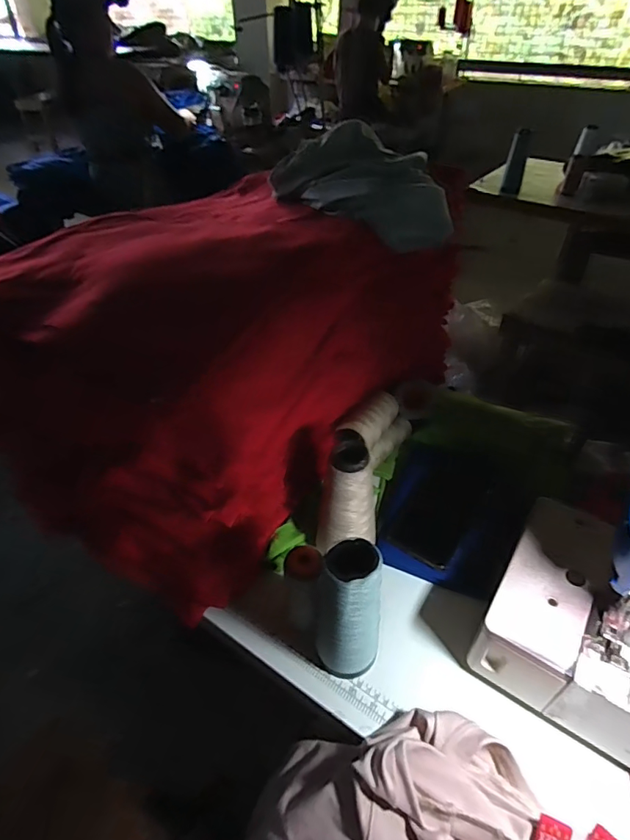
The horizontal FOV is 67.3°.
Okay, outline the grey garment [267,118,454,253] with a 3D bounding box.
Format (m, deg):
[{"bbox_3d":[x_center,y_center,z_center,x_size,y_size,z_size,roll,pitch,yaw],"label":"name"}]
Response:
[{"bbox_3d":[0.090,-0.350,0.698,0.214,0.089,0.282,-24,47,-22],"label":"grey garment"}]

